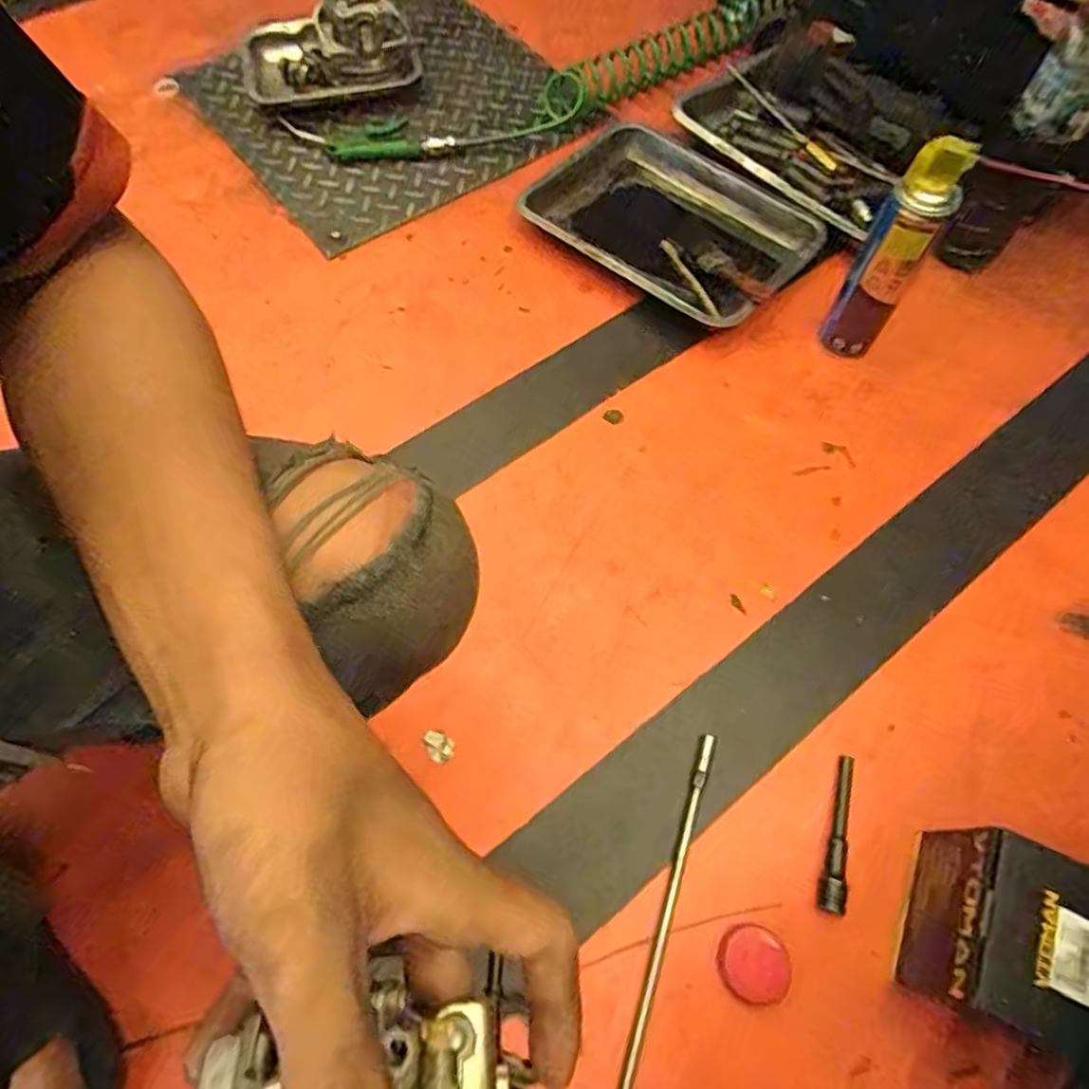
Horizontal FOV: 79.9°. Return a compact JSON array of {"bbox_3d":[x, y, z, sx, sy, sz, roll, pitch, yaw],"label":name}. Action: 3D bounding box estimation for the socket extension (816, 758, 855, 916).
[{"bbox_3d":[0.248,0.241,0.549,0.020,0.014,0.127,16,64,7],"label":"socket extension"}]

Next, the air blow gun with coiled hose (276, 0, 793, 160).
[{"bbox_3d":[0.018,-0.742,1.010,0.804,0.060,0.219,-30,67,-15],"label":"air blow gun with coiled hose"}]

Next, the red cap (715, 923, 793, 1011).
[{"bbox_3d":[0.164,0.328,0.506,0.055,0.004,0.053,0,63,0],"label":"red cap"}]

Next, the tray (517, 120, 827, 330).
[{"bbox_3d":[0.160,-0.434,0.874,0.370,0.042,0.262,37,69,17],"label":"tray"}]

